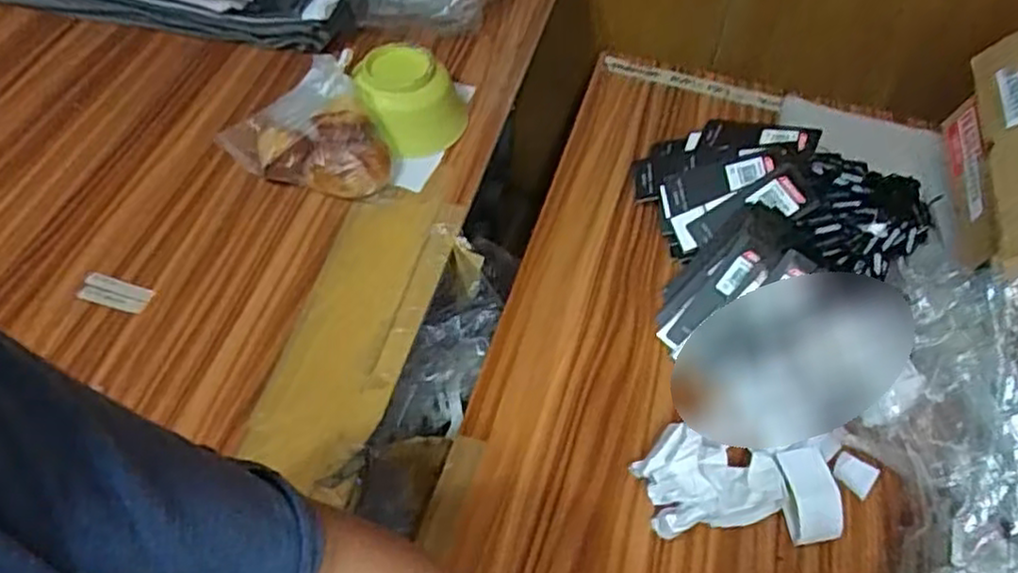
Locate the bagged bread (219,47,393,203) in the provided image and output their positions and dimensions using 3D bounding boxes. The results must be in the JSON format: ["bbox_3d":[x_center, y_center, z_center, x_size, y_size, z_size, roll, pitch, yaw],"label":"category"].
[{"bbox_3d":[-0.194,-0.140,0.703,0.145,0.081,0.126,-19,56,-16],"label":"bagged bread"}]

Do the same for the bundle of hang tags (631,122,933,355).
[{"bbox_3d":[0.260,-0.063,0.673,0.278,0.078,0.240,-4,53,-5],"label":"bundle of hang tags"}]

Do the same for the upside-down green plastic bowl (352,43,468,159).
[{"bbox_3d":[-0.109,-0.188,0.744,0.104,0.069,0.093,33,58,21],"label":"upside-down green plastic bowl"}]

